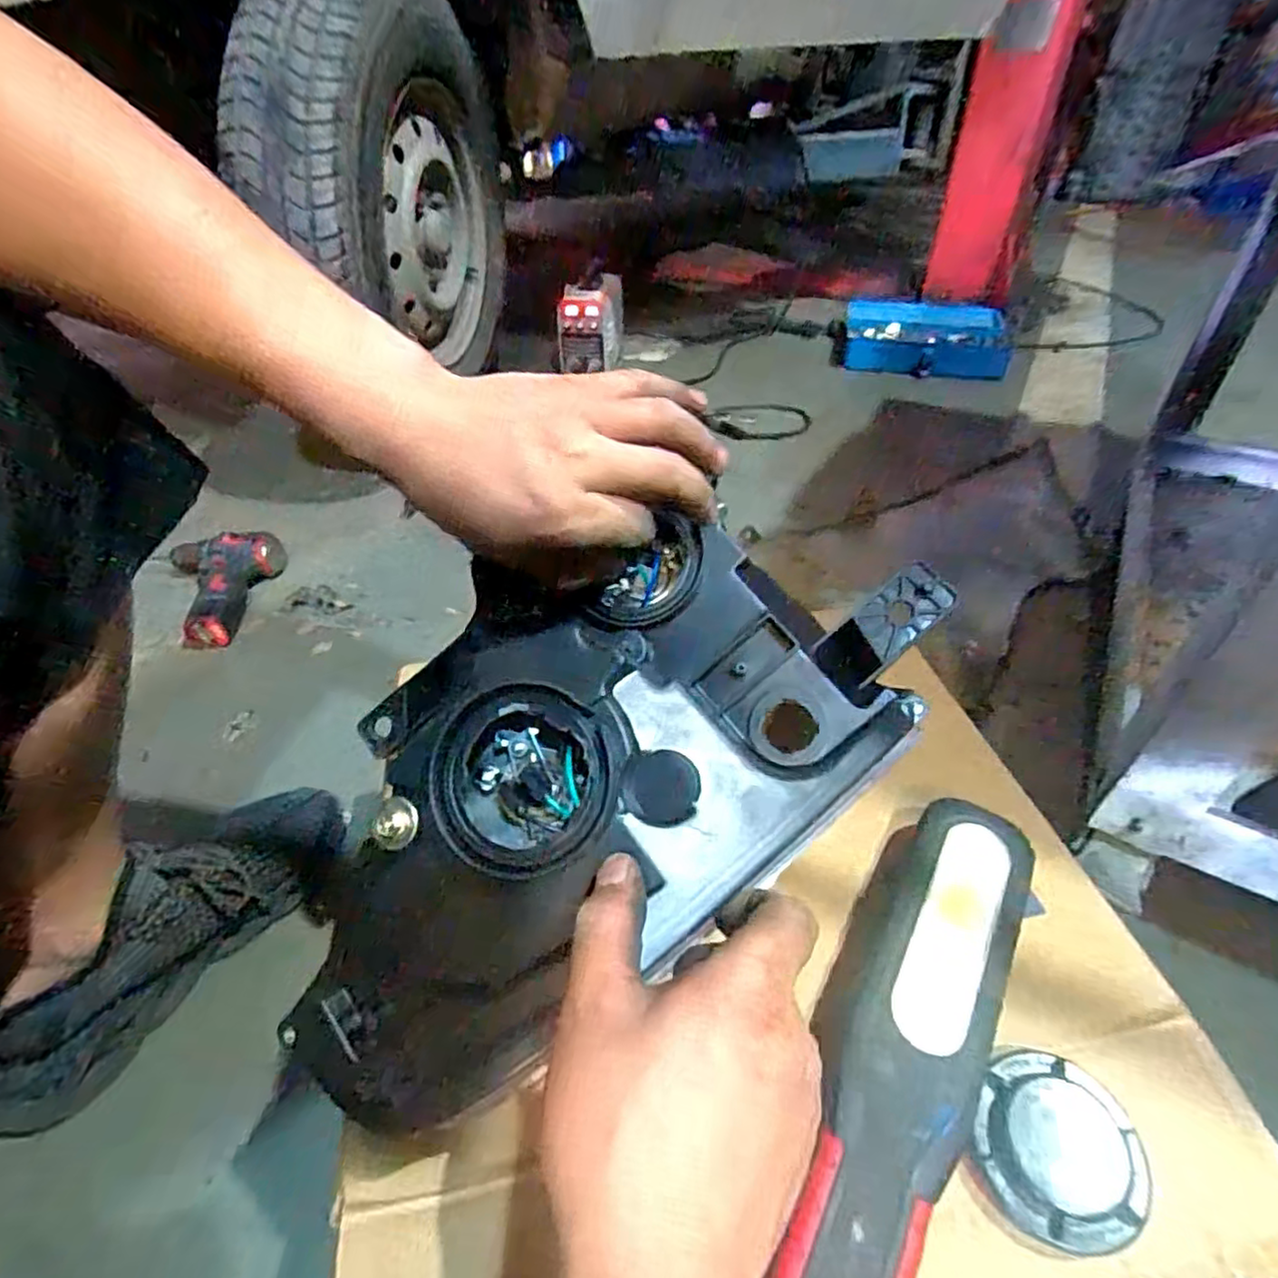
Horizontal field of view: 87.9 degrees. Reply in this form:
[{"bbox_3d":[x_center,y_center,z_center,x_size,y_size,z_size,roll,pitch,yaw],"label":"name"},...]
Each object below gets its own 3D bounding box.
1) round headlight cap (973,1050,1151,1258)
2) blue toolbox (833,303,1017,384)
[{"bbox_3d":[0.180,0.217,0.284,0.063,0.021,0.065,0,40,0],"label":"round headlight cap"},{"bbox_3d":[0.677,-0.718,1.595,0.392,0.116,0.229,14,43,16],"label":"blue toolbox"}]

